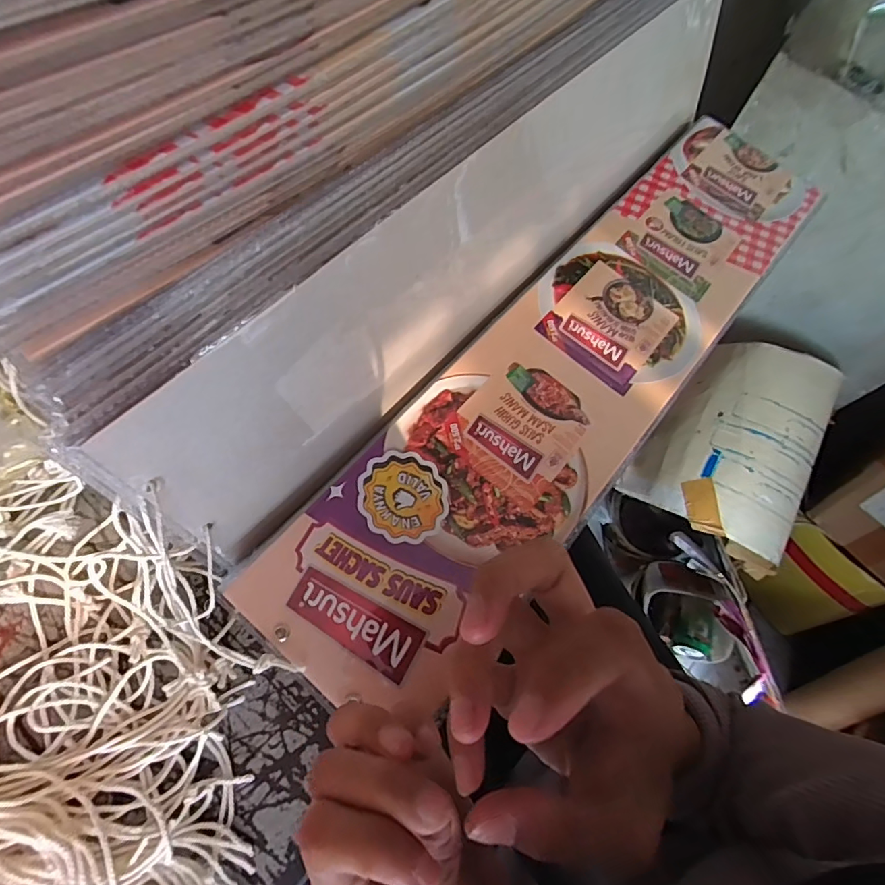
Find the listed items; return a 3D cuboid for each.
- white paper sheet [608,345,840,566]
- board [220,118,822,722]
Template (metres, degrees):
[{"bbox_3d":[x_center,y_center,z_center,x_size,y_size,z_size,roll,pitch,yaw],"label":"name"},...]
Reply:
[{"bbox_3d":[0.492,-0.001,0.807,0.255,0.087,0.320,28,81,22],"label":"white paper sheet"},{"bbox_3d":[0.100,-0.071,0.348,0.138,0.013,0.532,40,69,13],"label":"board"}]

